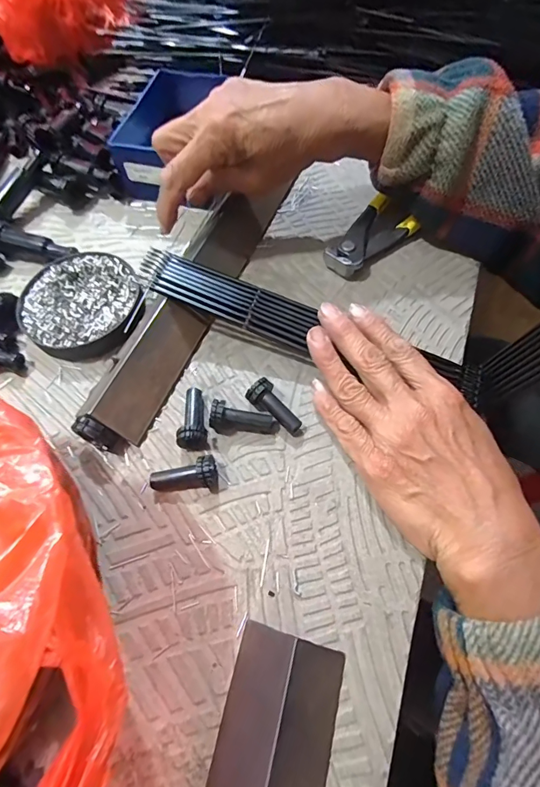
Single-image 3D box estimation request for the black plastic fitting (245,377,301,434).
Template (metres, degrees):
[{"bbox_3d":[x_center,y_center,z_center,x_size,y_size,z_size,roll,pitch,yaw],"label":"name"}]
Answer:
[{"bbox_3d":[0.003,0.009,0.262,0.017,0.016,0.037,-40,69,-15],"label":"black plastic fitting"}]

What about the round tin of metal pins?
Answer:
[{"bbox_3d":[-0.132,-0.063,0.307,0.086,0.018,0.082,-1,64,2],"label":"round tin of metal pins"}]

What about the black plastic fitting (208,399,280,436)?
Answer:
[{"bbox_3d":[-0.015,0.016,0.259,0.040,0.015,0.016,9,65,7],"label":"black plastic fitting"}]

